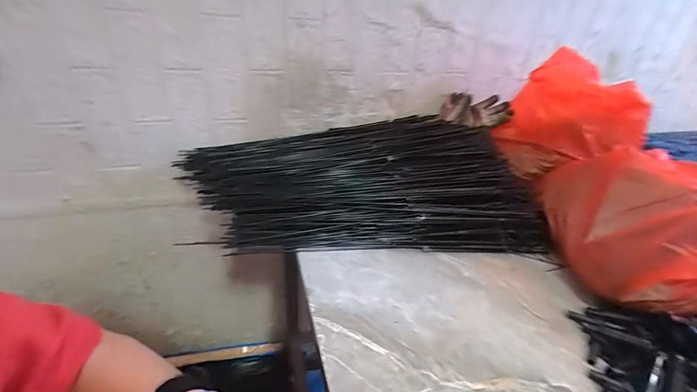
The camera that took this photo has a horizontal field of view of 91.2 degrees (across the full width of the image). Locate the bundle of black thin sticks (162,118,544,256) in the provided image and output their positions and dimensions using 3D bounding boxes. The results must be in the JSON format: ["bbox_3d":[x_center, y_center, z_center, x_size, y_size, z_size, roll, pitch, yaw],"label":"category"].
[{"bbox_3d":[0.004,-0.048,0.659,0.657,0.043,0.367,-1,51,-3],"label":"bundle of black thin sticks"}]

